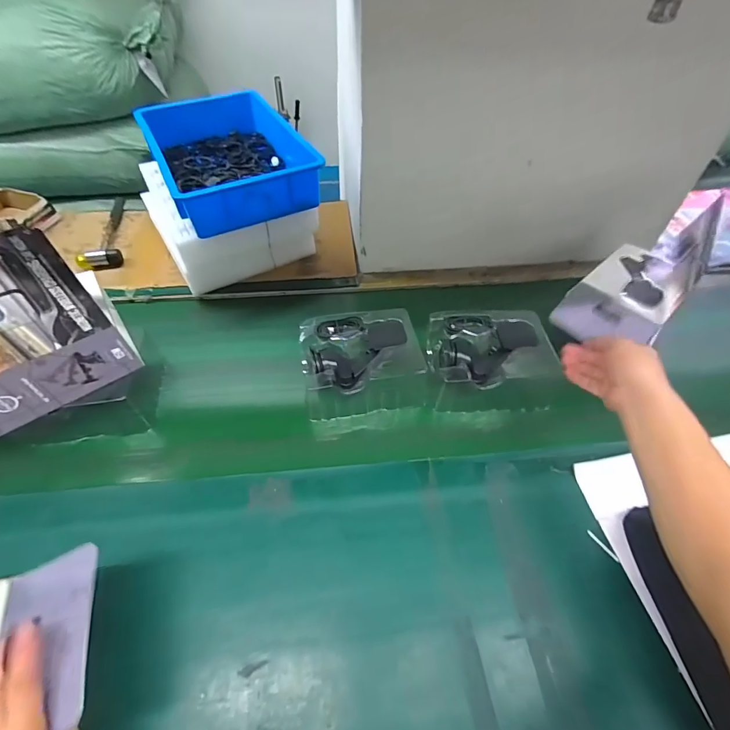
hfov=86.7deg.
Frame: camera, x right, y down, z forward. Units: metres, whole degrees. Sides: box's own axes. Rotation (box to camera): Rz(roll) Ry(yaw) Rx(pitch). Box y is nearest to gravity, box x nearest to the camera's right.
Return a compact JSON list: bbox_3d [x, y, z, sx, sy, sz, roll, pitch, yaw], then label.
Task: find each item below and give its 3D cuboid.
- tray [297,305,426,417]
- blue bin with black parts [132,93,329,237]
[{"bbox_3d":[-0.007,-0.011,0.652,0.188,0.093,0.155,-5,49,-12],"label":"tray"},{"bbox_3d":[-0.288,-0.437,0.811,0.277,0.097,0.431,-19,53,-23],"label":"blue bin with black parts"}]

